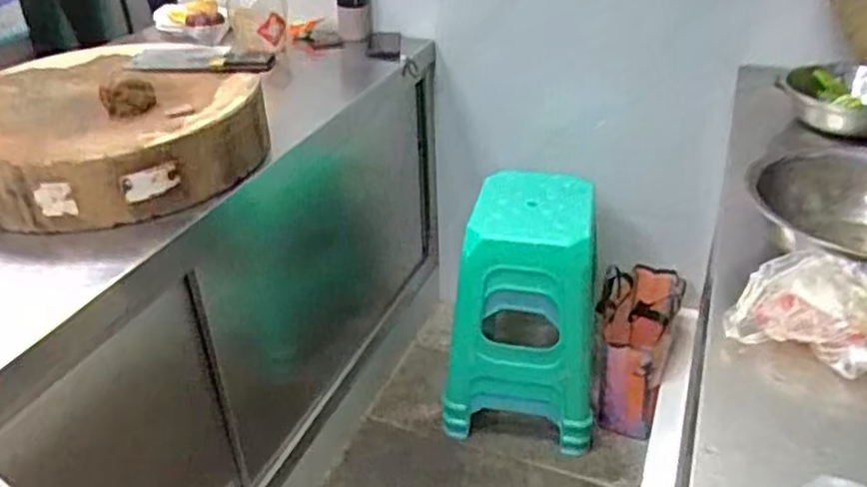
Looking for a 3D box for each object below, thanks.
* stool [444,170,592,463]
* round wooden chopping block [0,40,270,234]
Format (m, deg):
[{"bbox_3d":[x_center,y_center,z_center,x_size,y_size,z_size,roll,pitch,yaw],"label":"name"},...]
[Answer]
[{"bbox_3d":[0.213,0.151,1.629,0.329,0.550,0.292,5,33,10],"label":"stool"},{"bbox_3d":[-0.594,-0.194,1.215,0.558,0.148,0.475,24,40,34],"label":"round wooden chopping block"}]

